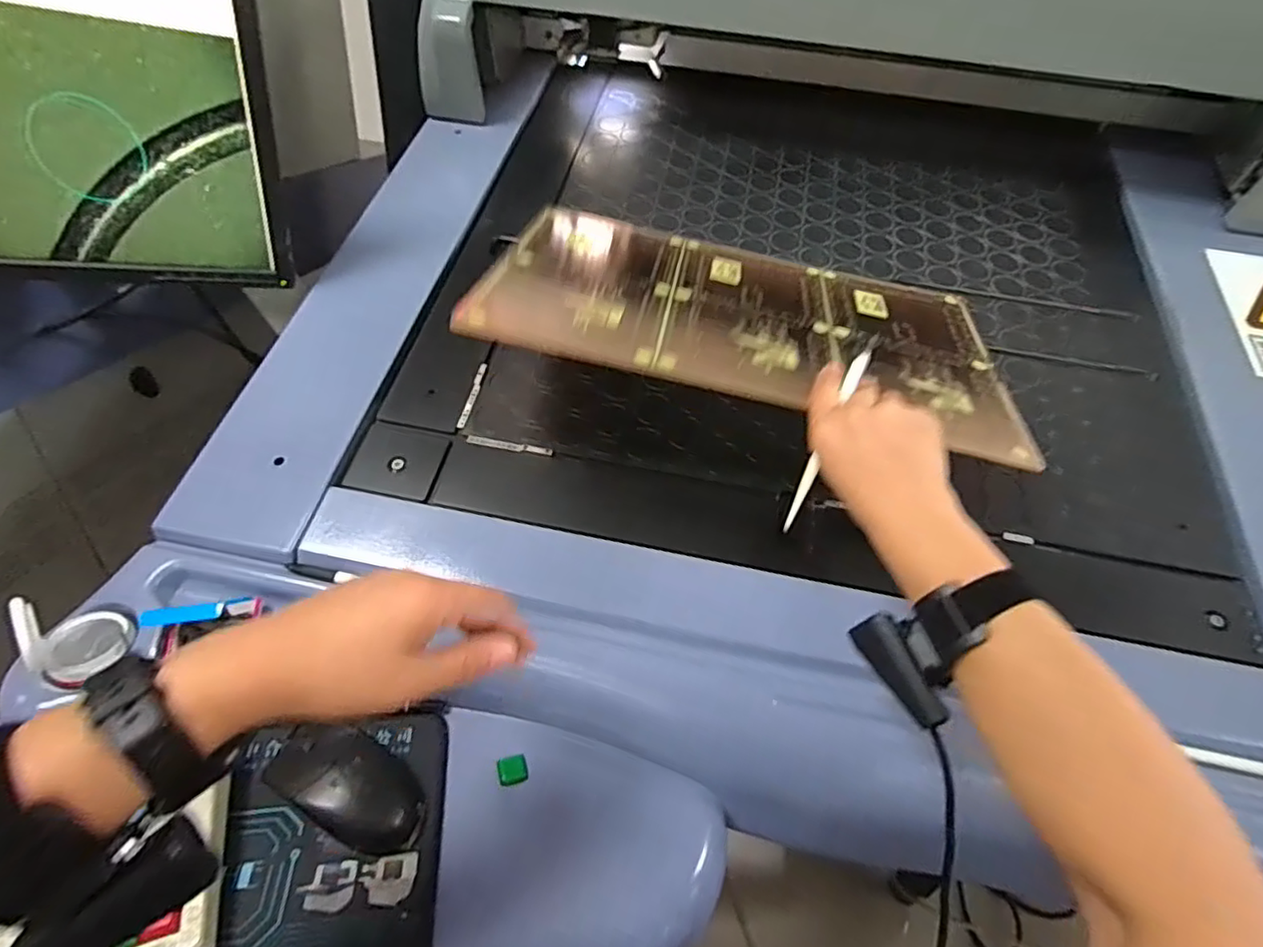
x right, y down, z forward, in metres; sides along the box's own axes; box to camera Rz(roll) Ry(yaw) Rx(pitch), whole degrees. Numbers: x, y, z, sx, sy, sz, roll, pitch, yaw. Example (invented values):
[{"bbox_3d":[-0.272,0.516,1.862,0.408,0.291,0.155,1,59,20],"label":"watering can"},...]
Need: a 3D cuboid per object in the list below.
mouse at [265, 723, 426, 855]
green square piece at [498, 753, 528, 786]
[{"bbox_3d":[-0.193,0.204,0.429,0.119,0.035,0.057,23,39,20],"label":"mouse"},{"bbox_3d":[-0.087,0.217,0.463,0.020,0.006,0.019,-7,39,-19],"label":"green square piece"}]

